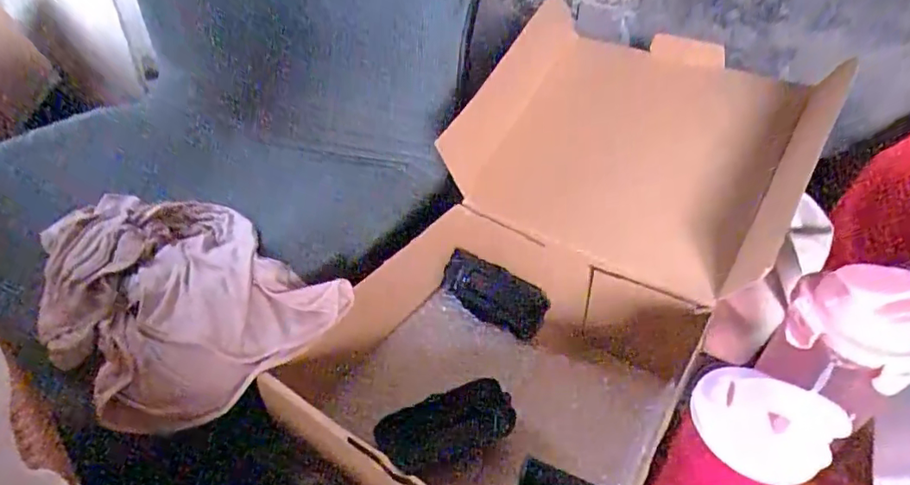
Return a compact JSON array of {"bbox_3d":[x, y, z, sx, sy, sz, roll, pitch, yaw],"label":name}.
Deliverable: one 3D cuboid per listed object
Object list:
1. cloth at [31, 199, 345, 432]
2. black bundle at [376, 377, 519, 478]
[{"bbox_3d":[-0.236,0.031,0.448,0.249,0.062,0.175,27,44,30],"label":"cloth"},{"bbox_3d":[-0.005,0.150,0.458,0.104,0.041,0.045,-10,38,-13],"label":"black bundle"}]

